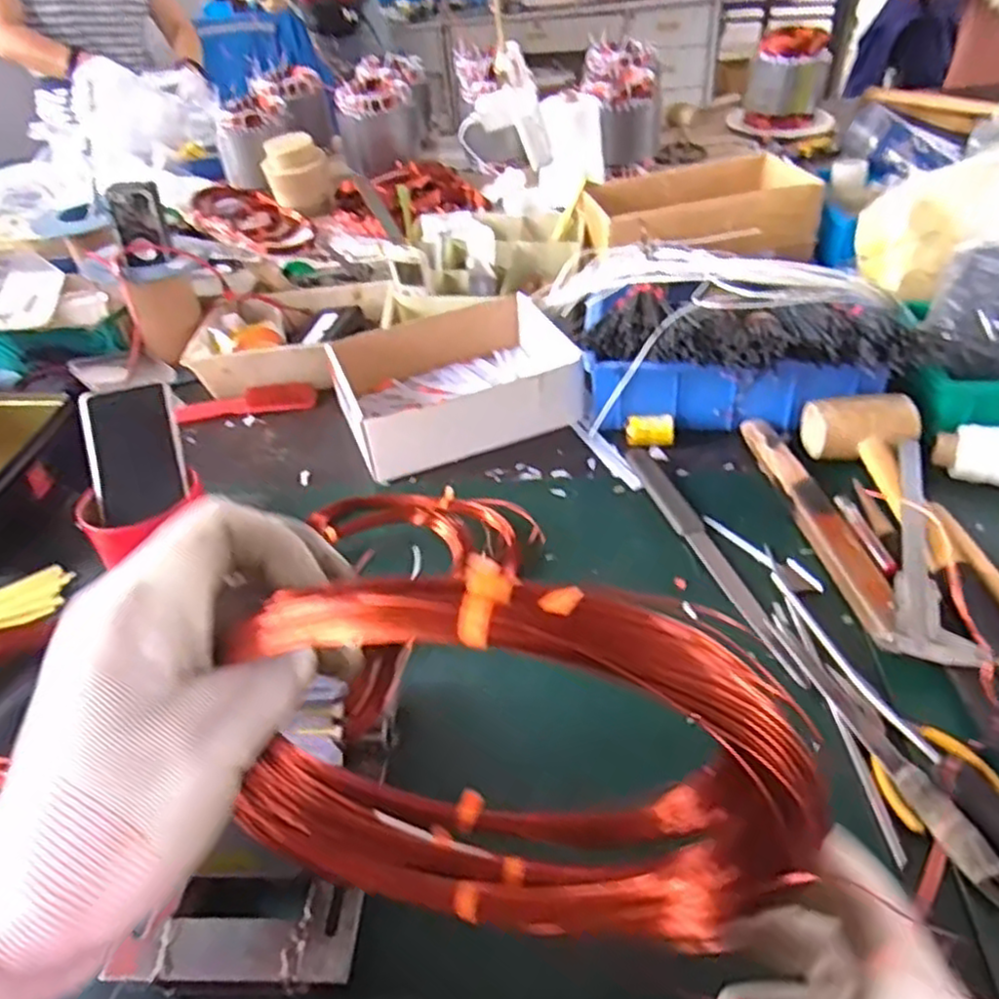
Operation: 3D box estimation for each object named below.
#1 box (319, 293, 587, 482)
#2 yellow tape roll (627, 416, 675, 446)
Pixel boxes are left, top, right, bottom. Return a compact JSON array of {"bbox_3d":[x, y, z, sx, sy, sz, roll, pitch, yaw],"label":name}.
[{"bbox_3d":[-0.034,-0.135,0.798,0.272,0.080,0.199,-17,42,-11],"label":"box"},{"bbox_3d":[0.154,-0.070,0.728,0.047,0.027,0.023,-4,41,3],"label":"yellow tape roll"}]

